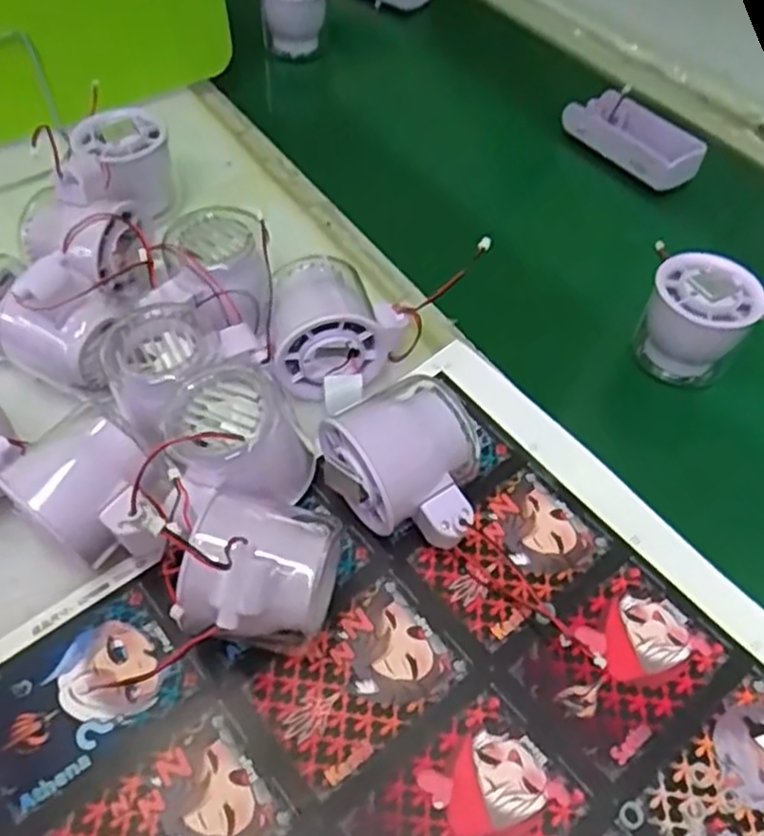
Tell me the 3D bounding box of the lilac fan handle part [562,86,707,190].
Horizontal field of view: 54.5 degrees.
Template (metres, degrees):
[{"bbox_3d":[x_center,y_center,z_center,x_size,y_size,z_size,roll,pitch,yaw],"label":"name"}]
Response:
[{"bbox_3d":[0.193,-0.220,0.572,0.048,0.025,0.110,-30,57,-23],"label":"lilac fan handle part"}]

